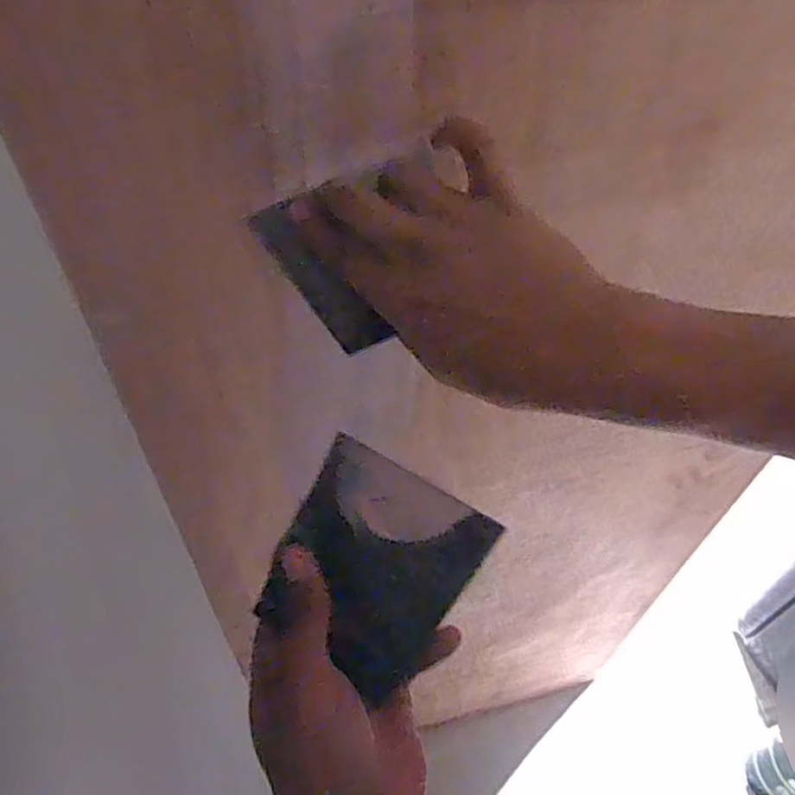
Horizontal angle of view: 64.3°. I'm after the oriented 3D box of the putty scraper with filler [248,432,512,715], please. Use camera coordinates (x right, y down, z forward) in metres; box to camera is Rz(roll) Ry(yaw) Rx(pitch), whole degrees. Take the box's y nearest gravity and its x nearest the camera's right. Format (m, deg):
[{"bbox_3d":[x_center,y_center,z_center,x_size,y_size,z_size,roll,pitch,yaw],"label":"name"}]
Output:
[{"bbox_3d":[-0.014,0.077,0.302,0.090,0.007,0.091,30,81,21],"label":"putty scraper with filler"}]

